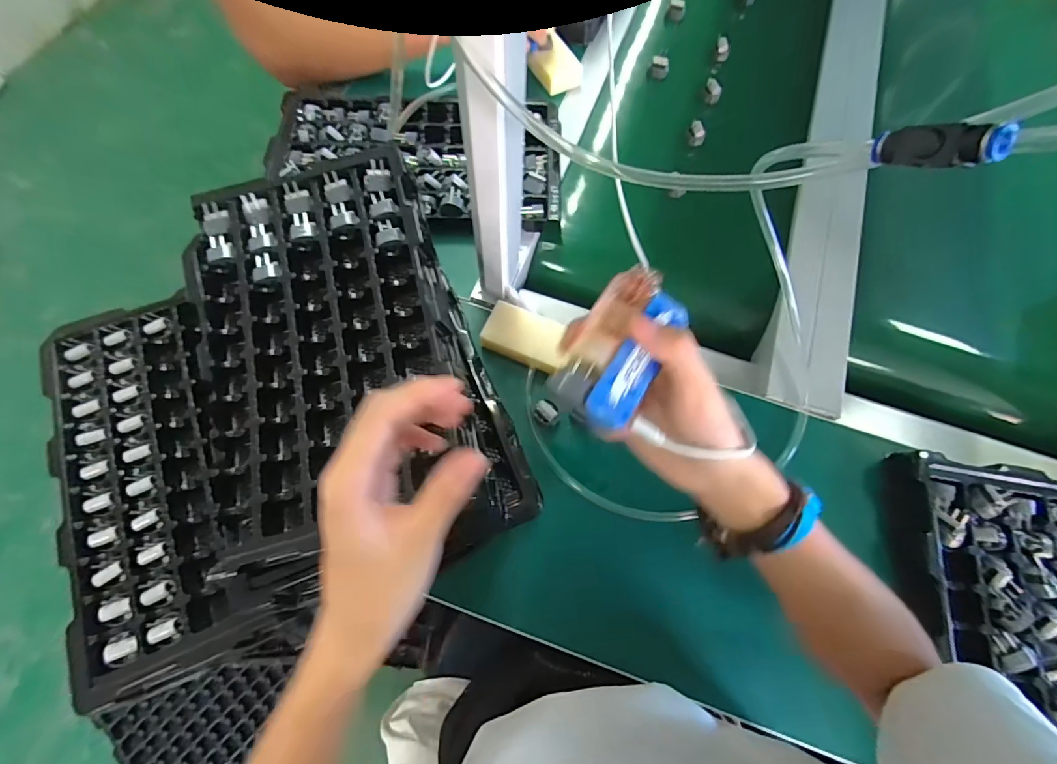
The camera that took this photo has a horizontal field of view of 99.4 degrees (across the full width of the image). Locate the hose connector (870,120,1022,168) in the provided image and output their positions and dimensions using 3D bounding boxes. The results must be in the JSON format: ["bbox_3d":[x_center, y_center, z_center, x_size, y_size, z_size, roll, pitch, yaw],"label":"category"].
[{"bbox_3d":[0.175,-0.102,0.193,0.011,0.015,0.050,-31,34,-13],"label":"hose connector"}]

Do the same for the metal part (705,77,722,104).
[{"bbox_3d":[0.261,-0.412,0.635,0.015,0.021,0.031,-7,69,-5],"label":"metal part"}]

